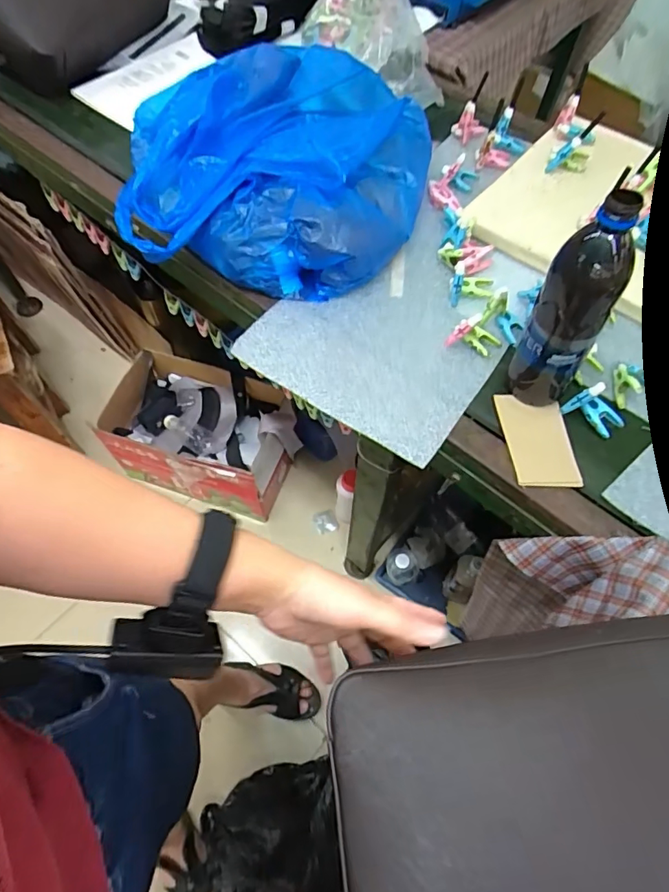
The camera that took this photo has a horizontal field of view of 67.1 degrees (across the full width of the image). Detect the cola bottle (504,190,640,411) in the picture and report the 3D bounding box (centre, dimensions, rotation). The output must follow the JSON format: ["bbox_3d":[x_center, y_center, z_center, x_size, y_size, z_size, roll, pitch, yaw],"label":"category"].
[{"bbox_3d":[0.221,-0.125,0.470,0.067,0.209,0.060,33,66,15],"label":"cola bottle"}]

